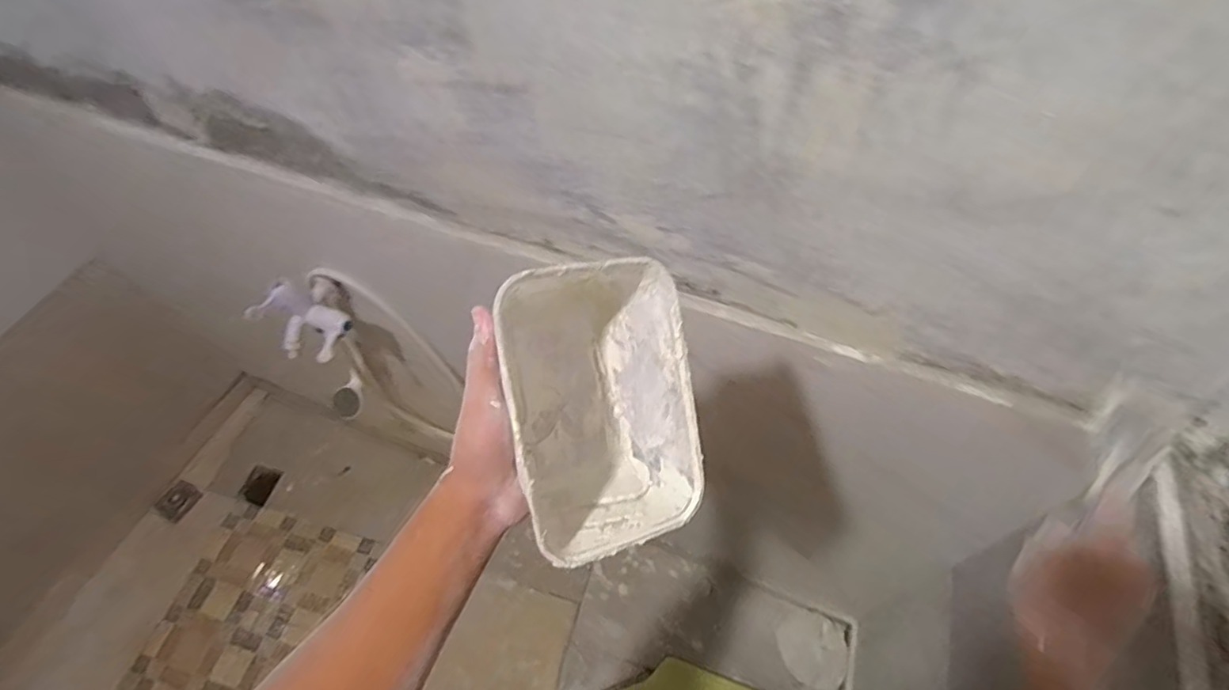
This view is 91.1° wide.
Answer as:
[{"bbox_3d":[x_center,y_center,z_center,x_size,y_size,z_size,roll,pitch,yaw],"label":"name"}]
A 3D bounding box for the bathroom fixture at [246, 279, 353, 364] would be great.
[{"bbox_3d":[-0.485,-0.032,0.953,0.103,0.103,0.099,0,58,0],"label":"bathroom fixture"}]

